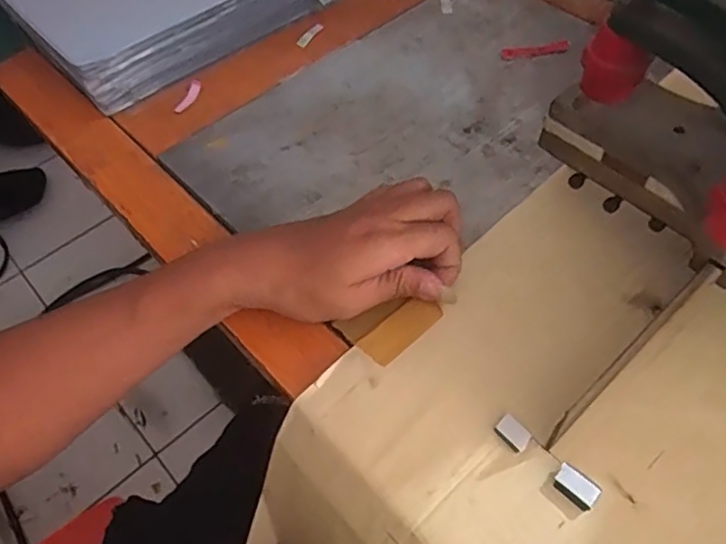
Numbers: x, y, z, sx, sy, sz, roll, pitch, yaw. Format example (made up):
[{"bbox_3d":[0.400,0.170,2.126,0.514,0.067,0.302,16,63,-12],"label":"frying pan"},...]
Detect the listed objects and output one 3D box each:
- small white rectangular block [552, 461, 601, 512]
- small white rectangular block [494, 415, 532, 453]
[{"bbox_3d":[0.116,0.116,0.336,0.016,0.007,0.023,-37,61,-20],"label":"small white rectangular block"},{"bbox_3d":[0.086,0.092,0.354,0.012,0.006,0.019,-38,61,-21],"label":"small white rectangular block"}]

